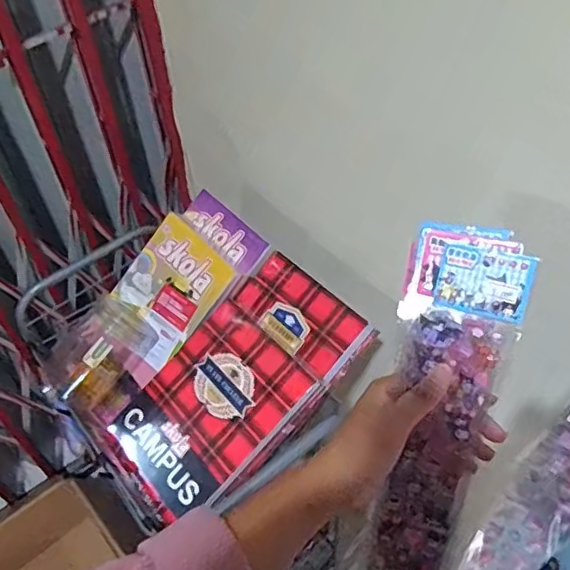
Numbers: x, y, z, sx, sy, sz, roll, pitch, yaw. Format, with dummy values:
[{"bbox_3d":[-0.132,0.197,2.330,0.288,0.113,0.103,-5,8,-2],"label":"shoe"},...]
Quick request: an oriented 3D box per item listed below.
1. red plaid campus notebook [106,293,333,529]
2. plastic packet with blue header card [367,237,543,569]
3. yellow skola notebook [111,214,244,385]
[{"bbox_3d":[-0.098,0.159,0.742,0.244,0.023,0.185,-49,57,-4],"label":"red plaid campus notebook"},{"bbox_3d":[0.113,0.103,0.437,0.065,0.270,0.017,17,19,16],"label":"plastic packet with blue header card"},{"bbox_3d":[-0.178,0.019,0.851,0.165,0.012,0.205,43,98,30],"label":"yellow skola notebook"}]

